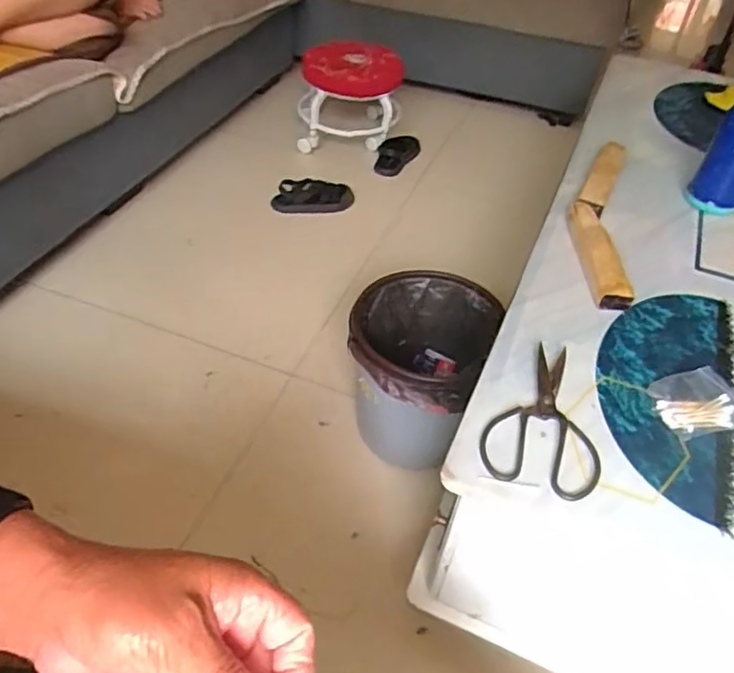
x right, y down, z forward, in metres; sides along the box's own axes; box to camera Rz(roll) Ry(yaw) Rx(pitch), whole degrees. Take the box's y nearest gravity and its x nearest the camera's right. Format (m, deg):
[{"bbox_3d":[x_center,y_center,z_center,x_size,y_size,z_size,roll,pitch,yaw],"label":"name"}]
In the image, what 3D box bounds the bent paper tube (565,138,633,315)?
[{"bbox_3d":[0.347,-0.186,0.914,0.081,0.031,0.404,14,45,7],"label":"bent paper tube"}]

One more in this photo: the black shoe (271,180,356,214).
[{"bbox_3d":[-0.141,-0.368,1.594,0.212,0.066,0.065,-4,46,-9],"label":"black shoe"}]

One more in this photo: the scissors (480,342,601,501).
[{"bbox_3d":[0.187,0.079,0.641,0.115,0.006,0.191,15,45,8],"label":"scissors"}]

